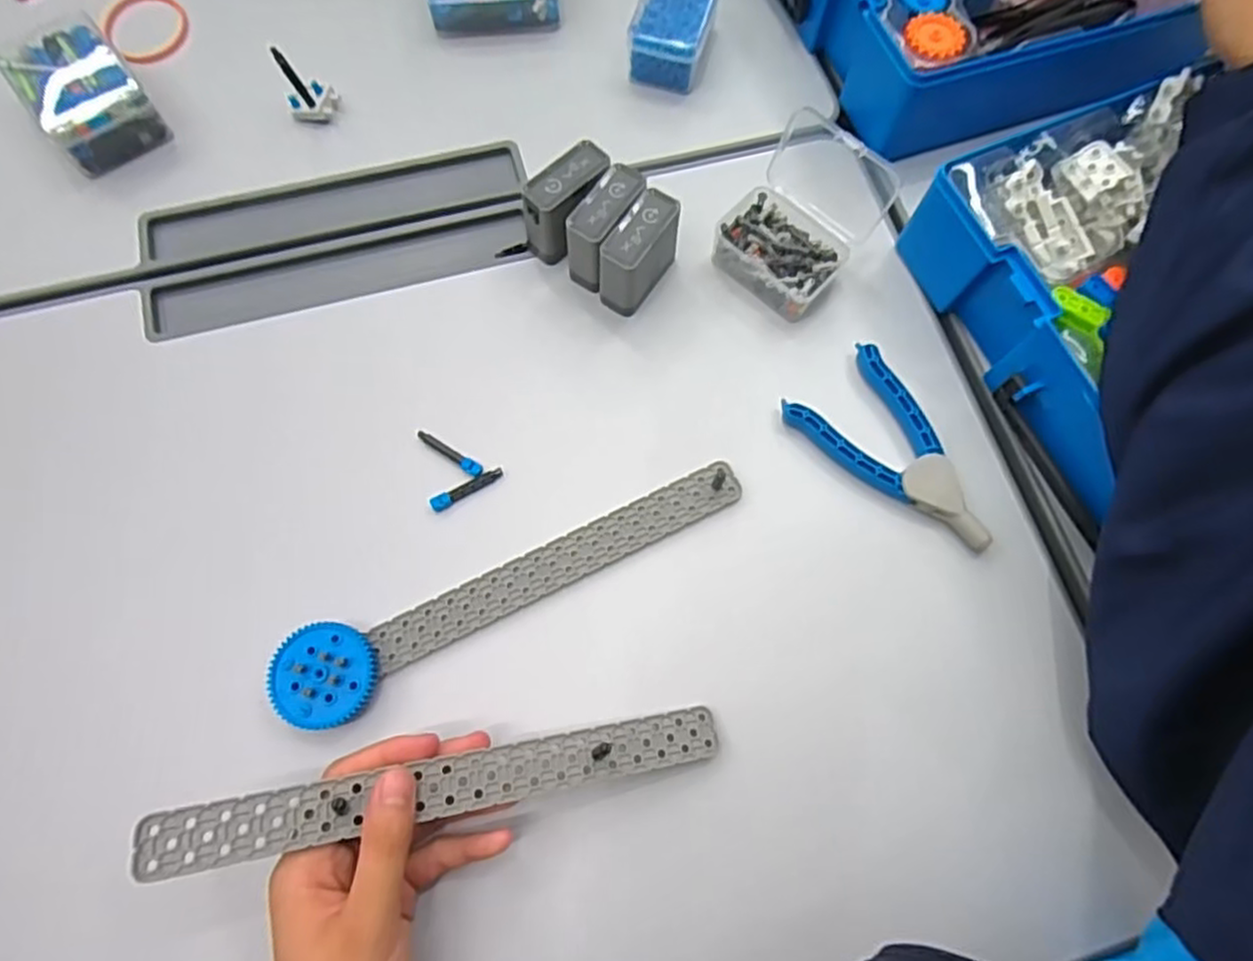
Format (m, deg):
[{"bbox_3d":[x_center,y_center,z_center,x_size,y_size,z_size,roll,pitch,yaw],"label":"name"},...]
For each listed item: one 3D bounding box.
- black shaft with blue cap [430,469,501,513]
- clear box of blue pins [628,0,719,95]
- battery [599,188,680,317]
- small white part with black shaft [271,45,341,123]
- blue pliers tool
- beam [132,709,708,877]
[{"bbox_3d":[-0.090,0.005,0.398,0.042,0.007,0.008,-28,75,-9],"label":"black shaft with blue cap"},{"bbox_3d":[0.032,-0.314,0.489,0.050,0.032,0.079,14,73,4],"label":"clear box of blue pins"},{"bbox_3d":[0.008,-0.135,0.421,0.025,0.051,0.056,35,76,10],"label":"battery"},{"bbox_3d":[-0.209,-0.257,0.458,0.030,0.037,0.022,-1,73,-1],"label":"small white part with black shaft"},{"bbox_3d":[0.156,-0.012,0.404,0.066,0.014,0.128,-37,77,-11],"label":"blue pliers tool"},{"bbox_3d":[-0.075,0.137,0.318,0.248,0.006,0.025,-5,72,-18],"label":"beam"}]

